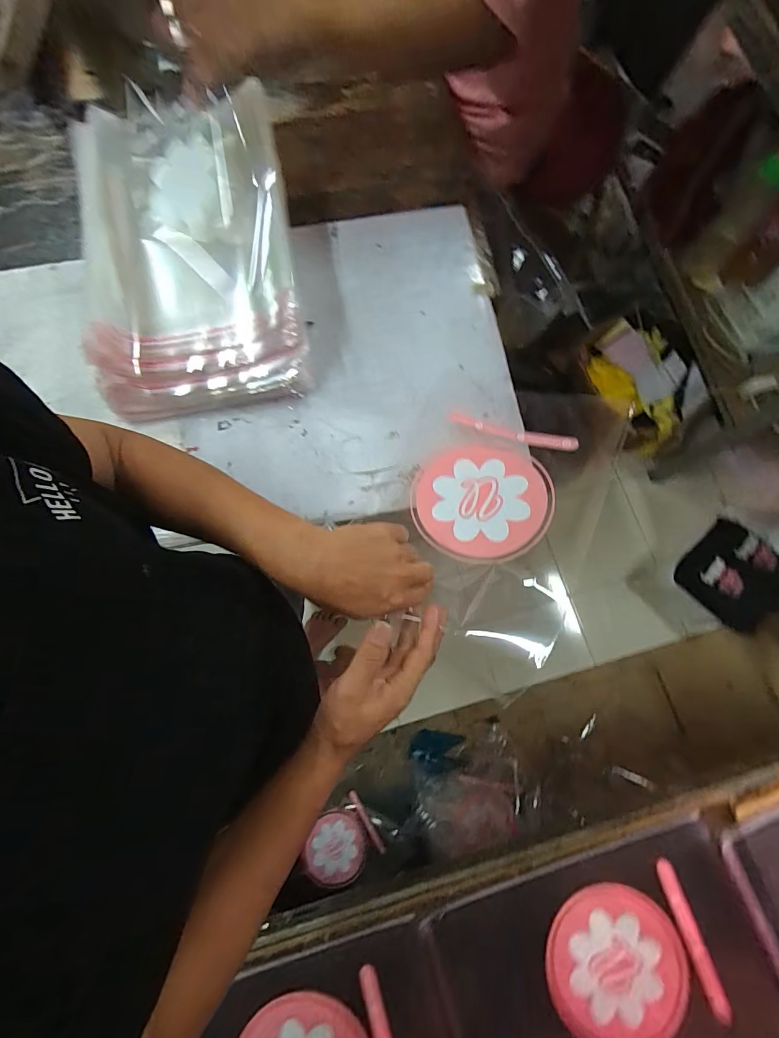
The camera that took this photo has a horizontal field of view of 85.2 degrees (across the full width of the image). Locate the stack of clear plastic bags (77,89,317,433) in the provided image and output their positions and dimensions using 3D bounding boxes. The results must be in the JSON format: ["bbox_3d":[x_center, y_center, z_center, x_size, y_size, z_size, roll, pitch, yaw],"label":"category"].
[{"bbox_3d":[-0.282,-0.366,0.574,0.281,0.085,0.450,-11,76,-3],"label":"stack of clear plastic bags"}]

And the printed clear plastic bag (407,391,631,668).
[{"bbox_3d":[0.126,-0.028,0.495,0.212,0.015,0.319,19,68,21],"label":"printed clear plastic bag"}]

